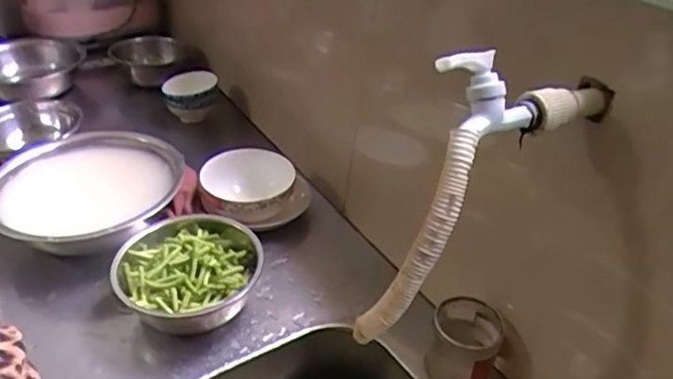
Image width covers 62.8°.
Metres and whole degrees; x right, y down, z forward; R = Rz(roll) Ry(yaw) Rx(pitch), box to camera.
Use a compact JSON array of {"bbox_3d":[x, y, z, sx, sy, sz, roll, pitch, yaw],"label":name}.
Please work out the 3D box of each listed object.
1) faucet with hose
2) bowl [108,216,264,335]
[{"bbox_3d":[0.143,-0.014,0.529,0.310,0.223,0.076,-23,44,-31],"label":"faucet with hose"},{"bbox_3d":[-0.201,0.115,0.762,0.184,0.098,0.190,2,37,-2],"label":"bowl"}]

